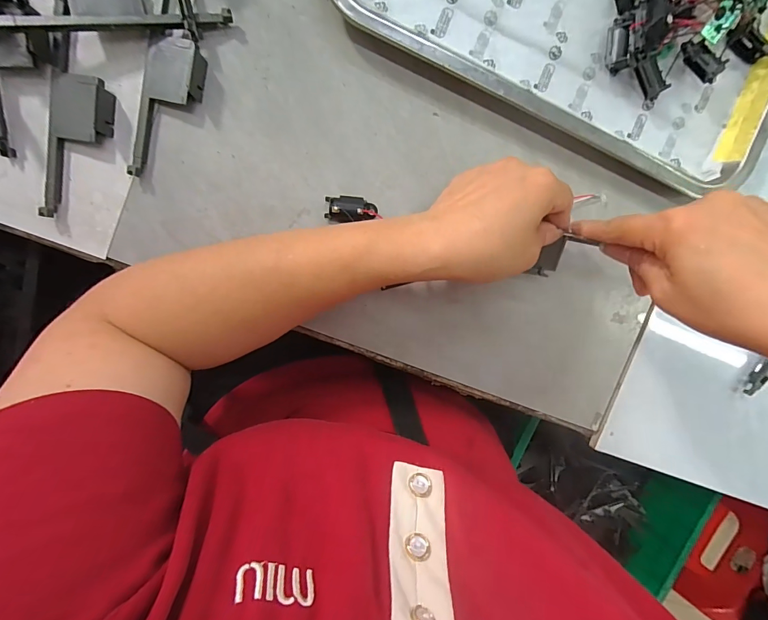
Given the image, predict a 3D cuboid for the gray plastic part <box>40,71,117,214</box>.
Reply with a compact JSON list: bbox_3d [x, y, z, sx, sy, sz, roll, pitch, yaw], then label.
[{"bbox_3d":[-0.200,-0.105,0.255,0.039,0.014,0.090,9,94,-8],"label":"gray plastic part"}]

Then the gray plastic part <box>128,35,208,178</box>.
[{"bbox_3d":[-0.142,-0.133,0.260,0.036,0.012,0.093,12,94,-9],"label":"gray plastic part"}]

